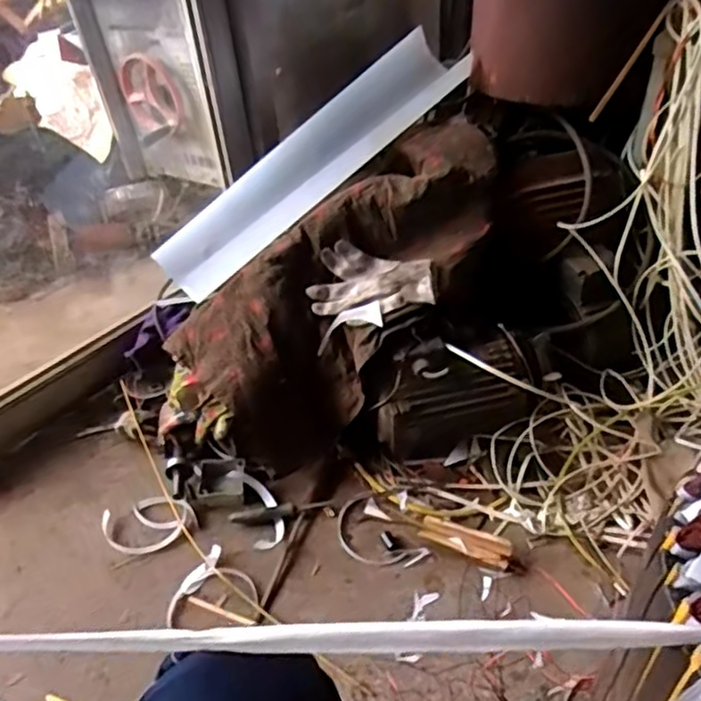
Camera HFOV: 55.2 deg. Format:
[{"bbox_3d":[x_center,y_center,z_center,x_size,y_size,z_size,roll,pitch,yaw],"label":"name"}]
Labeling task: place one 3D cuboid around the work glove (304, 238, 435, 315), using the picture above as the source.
[{"bbox_3d":[0.023,-0.109,1.042,0.204,0.060,0.110,3,60,21],"label":"work glove"}]

